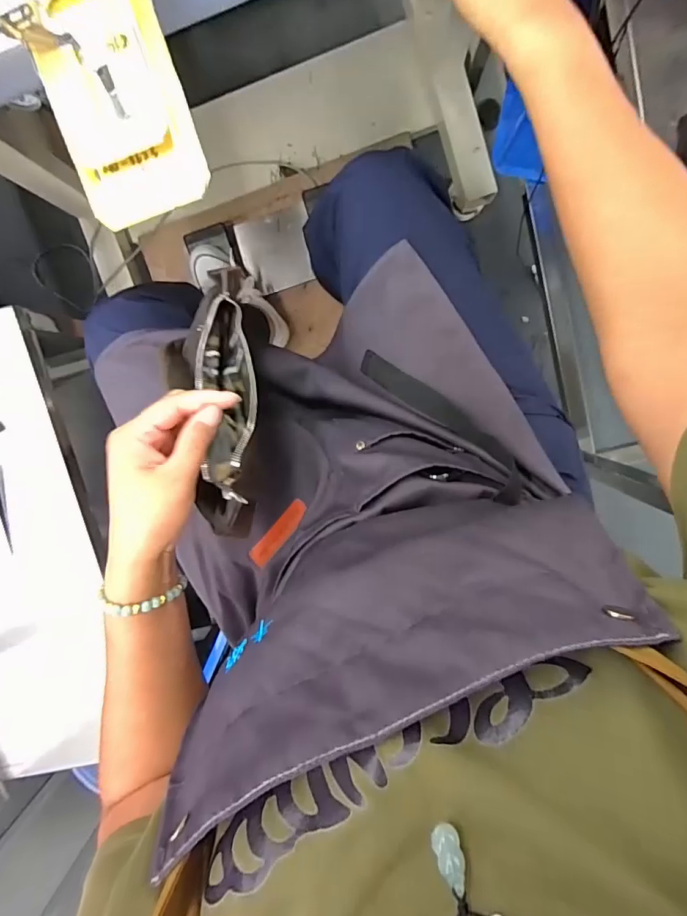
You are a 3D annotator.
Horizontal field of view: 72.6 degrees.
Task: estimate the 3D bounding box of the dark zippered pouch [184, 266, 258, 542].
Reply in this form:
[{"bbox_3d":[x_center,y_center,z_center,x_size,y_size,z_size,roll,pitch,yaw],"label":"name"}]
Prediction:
[{"bbox_3d":[-0.095,-0.065,0.409,0.052,0.094,0.255,-11,60,5],"label":"dark zippered pouch"}]

